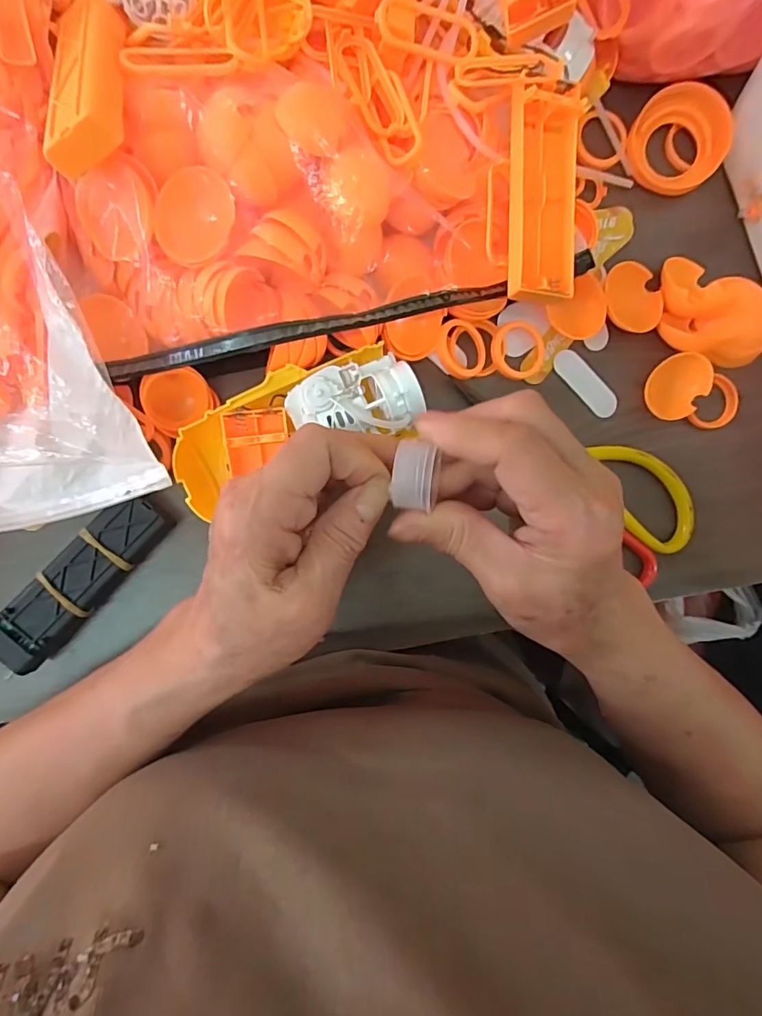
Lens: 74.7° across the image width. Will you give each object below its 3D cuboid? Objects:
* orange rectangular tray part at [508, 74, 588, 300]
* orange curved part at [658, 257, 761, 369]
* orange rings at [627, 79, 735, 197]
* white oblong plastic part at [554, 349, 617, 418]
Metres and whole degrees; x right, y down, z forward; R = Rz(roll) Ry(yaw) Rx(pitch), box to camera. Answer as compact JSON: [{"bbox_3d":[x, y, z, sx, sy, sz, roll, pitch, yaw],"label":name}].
[{"bbox_3d":[0.086,-0.165,0.264,0.037,0.018,0.108,2,90,-5],"label":"orange rectangular tray part"},{"bbox_3d":[0.213,-0.121,0.312,0.076,0.025,0.059,4,90,-5],"label":"orange curved part"},{"bbox_3d":[0.186,-0.230,0.315,0.059,0.020,0.059,0,105,1],"label":"orange rings"},{"bbox_3d":[0.131,-0.079,0.317,0.051,0.004,0.016,45,86,-4],"label":"white oblong plastic part"}]

